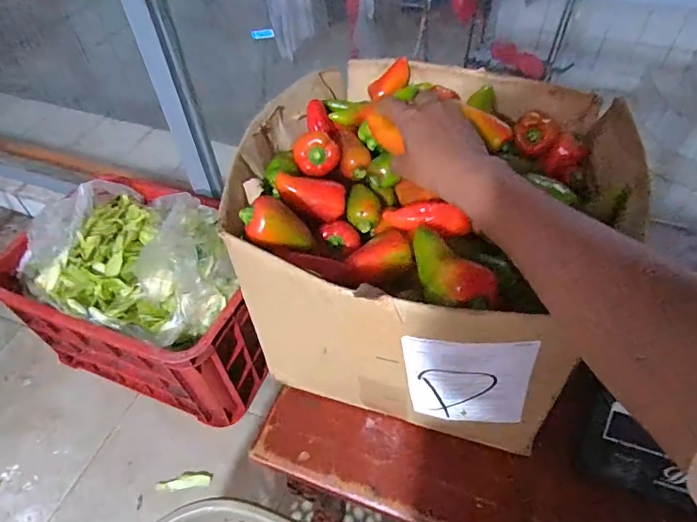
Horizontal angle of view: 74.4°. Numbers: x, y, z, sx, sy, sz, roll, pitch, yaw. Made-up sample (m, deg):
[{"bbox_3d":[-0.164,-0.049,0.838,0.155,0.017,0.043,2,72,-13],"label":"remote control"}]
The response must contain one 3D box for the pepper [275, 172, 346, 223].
[{"bbox_3d":[-0.037,-0.064,0.459,0.067,0.030,0.036,-1,51,2],"label":"pepper"}]

